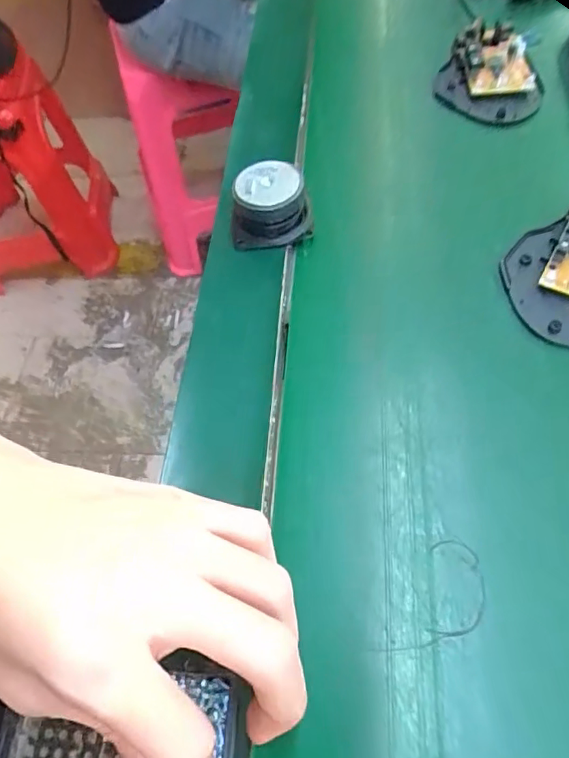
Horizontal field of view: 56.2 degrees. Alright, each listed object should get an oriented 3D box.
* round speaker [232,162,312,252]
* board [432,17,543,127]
[{"bbox_3d":[-0.008,-0.106,0.327,0.046,0.035,0.039,1,63,5],"label":"round speaker"},{"bbox_3d":[0.153,-0.227,0.394,0.074,0.026,0.093,17,65,12],"label":"board"}]

